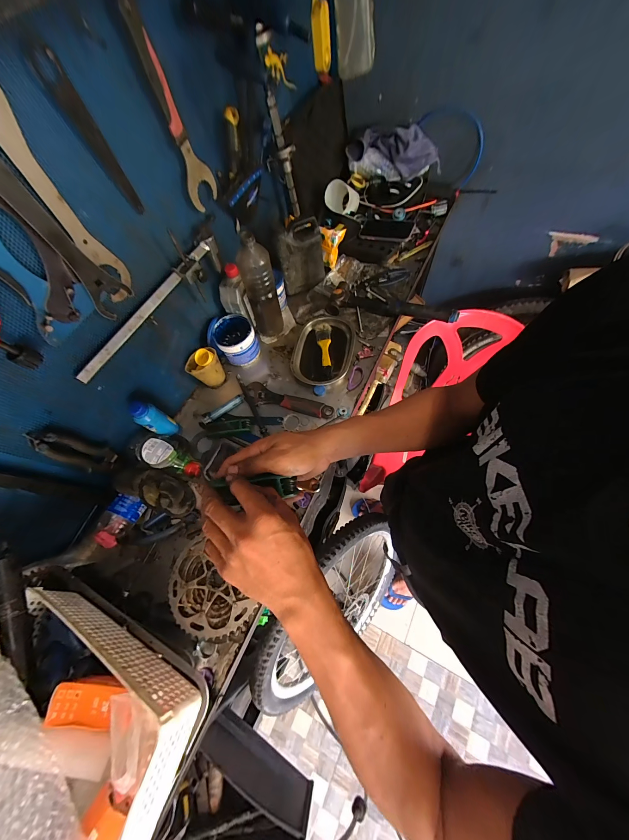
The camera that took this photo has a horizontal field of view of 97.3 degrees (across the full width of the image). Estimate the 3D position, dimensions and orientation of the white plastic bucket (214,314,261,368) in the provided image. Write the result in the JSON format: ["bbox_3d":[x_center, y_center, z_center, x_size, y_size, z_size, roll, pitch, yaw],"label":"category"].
[{"bbox_3d":[-0.207,-0.210,0.746,0.099,0.093,0.106,-3,67,6],"label":"white plastic bucket"}]

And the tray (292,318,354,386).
[{"bbox_3d":[0.023,-0.185,0.753,0.153,0.035,0.216,4,68,9],"label":"tray"}]

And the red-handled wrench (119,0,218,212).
[{"bbox_3d":[-0.228,-0.507,0.474,0.012,0.240,0.069,30,69,16],"label":"red-handled wrench"}]

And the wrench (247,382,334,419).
[{"bbox_3d":[-0.068,-0.044,0.695,0.233,0.026,0.054,20,71,15],"label":"wrench"}]

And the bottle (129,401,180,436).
[{"bbox_3d":[-0.360,0.002,0.630,0.036,0.133,0.043,-14,66,1],"label":"bottle"}]

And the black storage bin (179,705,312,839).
[{"bbox_3d":[-0.181,0.861,0.547,0.249,0.111,0.317,23,72,16],"label":"black storage bin"}]

